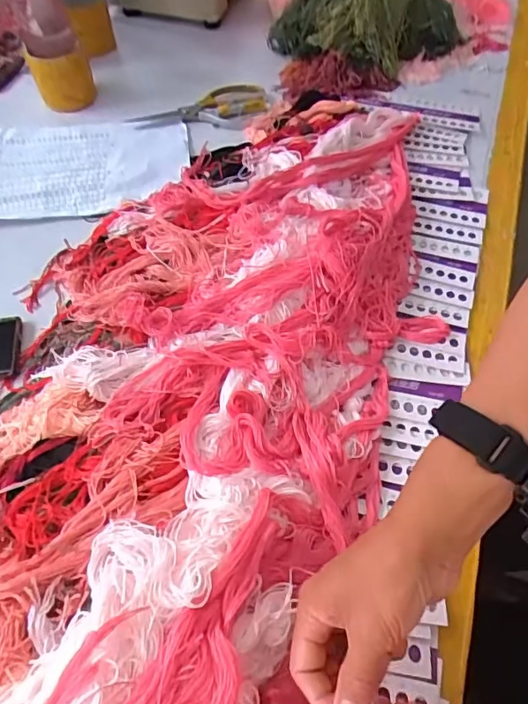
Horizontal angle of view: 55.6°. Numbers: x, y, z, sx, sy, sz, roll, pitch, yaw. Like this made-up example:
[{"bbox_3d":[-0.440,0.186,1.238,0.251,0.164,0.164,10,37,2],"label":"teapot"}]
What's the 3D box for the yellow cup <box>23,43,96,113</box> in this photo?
[{"bbox_3d":[-0.313,-0.433,0.787,0.088,0.078,0.069,-19,60,-12],"label":"yellow cup"}]

